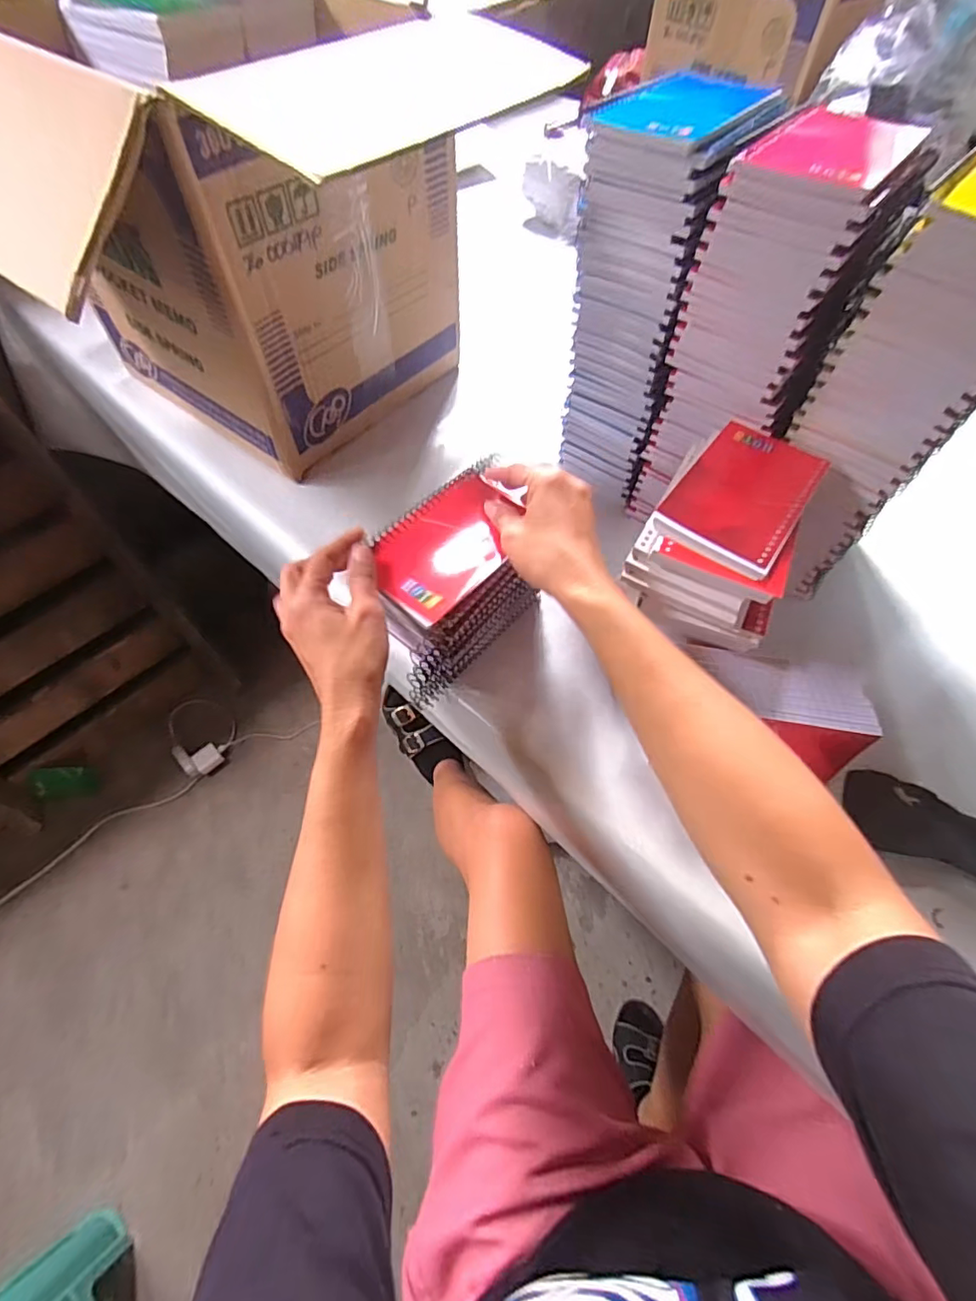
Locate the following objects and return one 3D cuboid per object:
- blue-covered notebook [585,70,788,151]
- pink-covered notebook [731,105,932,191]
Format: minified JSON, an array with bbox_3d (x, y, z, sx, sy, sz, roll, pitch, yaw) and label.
[{"bbox_3d":[0.140,-0.377,0.371,0.089,0.007,0.134,34,64,18],"label":"blue-covered notebook"},{"bbox_3d":[0.216,-0.314,0.333,0.078,0.008,0.111,36,65,19],"label":"pink-covered notebook"}]

